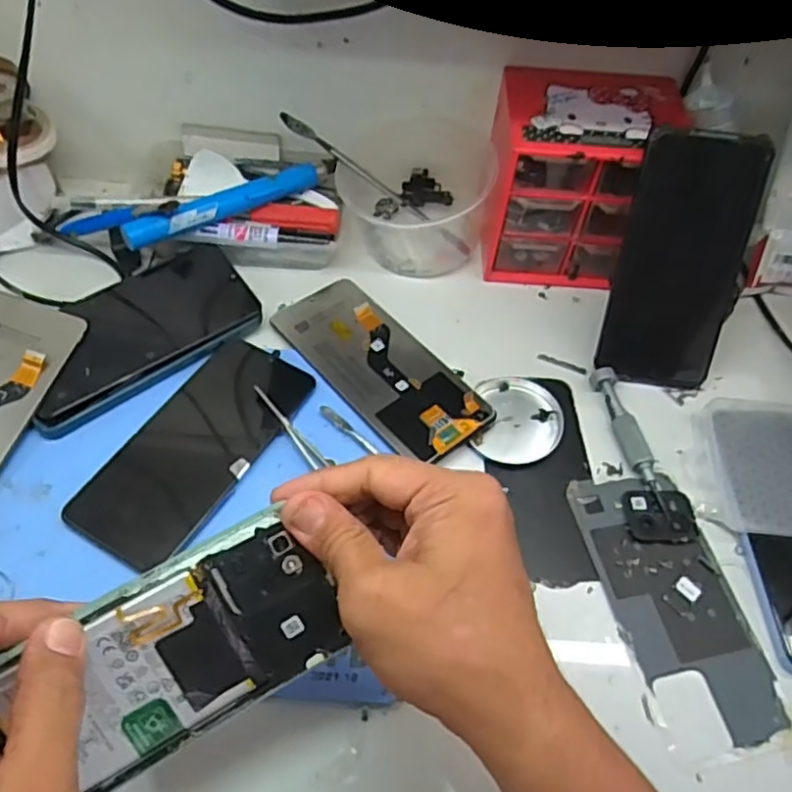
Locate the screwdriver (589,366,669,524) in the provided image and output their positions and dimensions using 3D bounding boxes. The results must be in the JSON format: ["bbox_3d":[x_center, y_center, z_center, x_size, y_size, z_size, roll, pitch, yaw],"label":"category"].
[{"bbox_3d":[0.158,0.028,0.439,0.016,0.013,0.112,-11,57,-11],"label":"screwdriver"}]

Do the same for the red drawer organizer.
[{"bbox_3d":[0.138,-0.165,0.505,0.130,0.121,0.105,4,55,0],"label":"red drawer organizer"}]

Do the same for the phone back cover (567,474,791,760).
[{"bbox_3d":[0.162,0.120,0.384,0.076,0.007,0.157,-8,56,-8],"label":"phone back cover"}]

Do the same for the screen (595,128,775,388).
[{"bbox_3d":[0.194,-0.089,0.446,0.082,0.167,0.012,6,23,1],"label":"screen"}]

